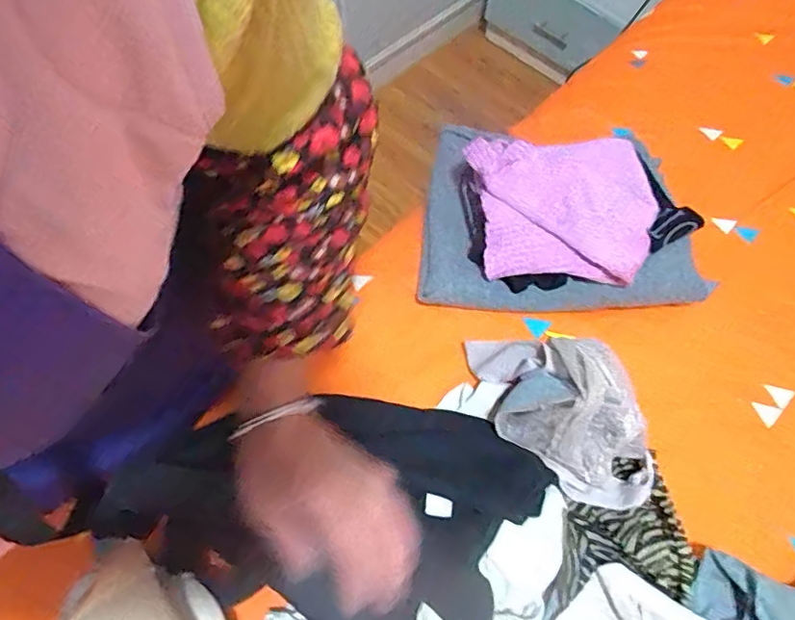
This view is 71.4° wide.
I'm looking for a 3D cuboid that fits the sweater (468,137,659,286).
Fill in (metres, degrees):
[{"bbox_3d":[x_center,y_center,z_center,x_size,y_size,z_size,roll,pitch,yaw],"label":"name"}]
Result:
[{"bbox_3d":[0.185,-0.109,0.604,0.198,0.052,0.181,-5,64,-5],"label":"sweater"}]

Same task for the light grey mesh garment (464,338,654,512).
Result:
[{"bbox_3d":[0.155,0.091,0.518,0.206,0.141,0.099,38,68,15],"label":"light grey mesh garment"}]

